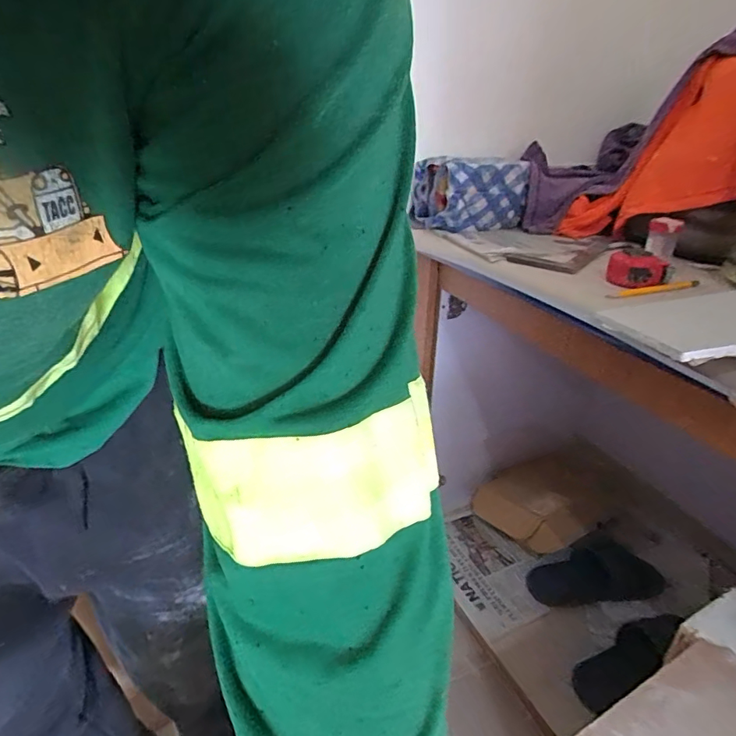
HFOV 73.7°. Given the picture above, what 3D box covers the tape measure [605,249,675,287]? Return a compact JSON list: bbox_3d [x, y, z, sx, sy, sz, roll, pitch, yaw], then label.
[{"bbox_3d":[0.357,-0.133,0.655,0.066,0.034,0.073,2,28,1],"label":"tape measure"}]

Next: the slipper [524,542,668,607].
[{"bbox_3d":[0.478,0.443,1.047,0.263,0.062,0.096,-17,22,20],"label":"slipper"}]

